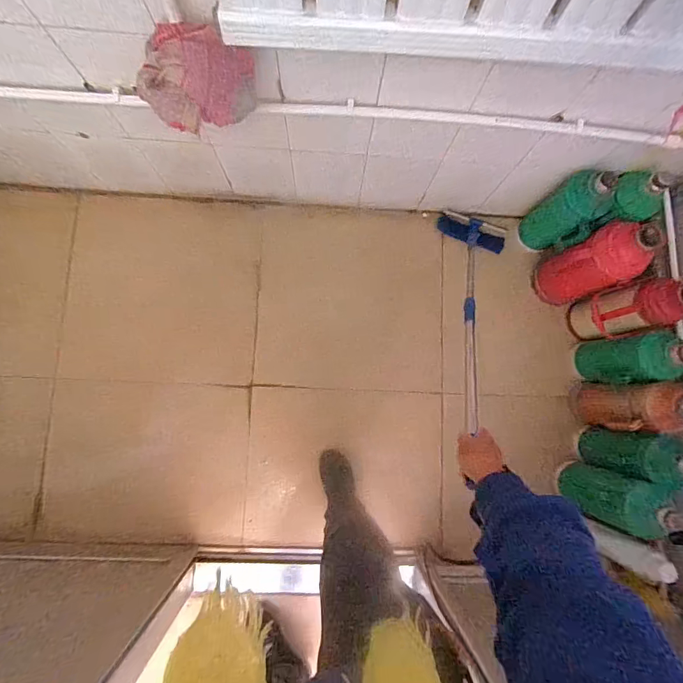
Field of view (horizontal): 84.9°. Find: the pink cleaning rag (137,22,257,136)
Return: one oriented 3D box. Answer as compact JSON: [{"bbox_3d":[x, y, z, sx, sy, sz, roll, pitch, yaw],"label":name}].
[{"bbox_3d":[-0.264,-0.475,0.664,0.196,0.085,0.167,-38,86,-7],"label":"pink cleaning rag"}]

